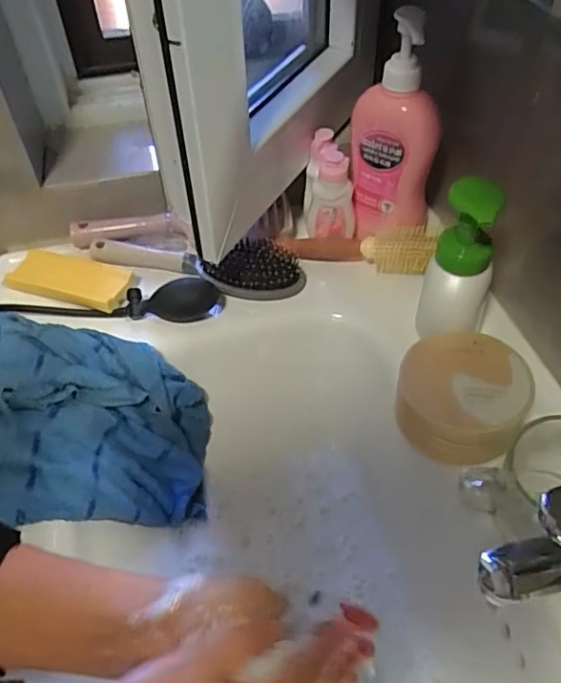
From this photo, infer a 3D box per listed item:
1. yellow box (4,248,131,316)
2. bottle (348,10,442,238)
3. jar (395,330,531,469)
[{"bbox_3d":[-0.224,-0.067,0.612,0.134,0.013,0.055,14,52,14],"label":"yellow box"},{"bbox_3d":[0.113,-0.202,0.577,0.086,0.215,0.080,6,50,8],"label":"bottle"},{"bbox_3d":[0.149,0.043,0.482,0.102,0.046,0.106,-1,49,2],"label":"jar"}]

